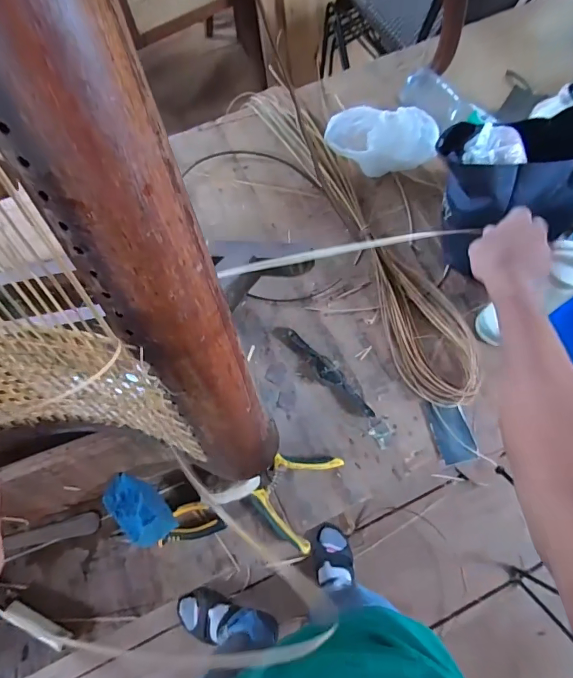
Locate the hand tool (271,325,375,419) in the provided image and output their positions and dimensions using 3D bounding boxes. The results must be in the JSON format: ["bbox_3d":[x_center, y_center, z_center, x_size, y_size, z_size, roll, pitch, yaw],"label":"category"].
[{"bbox_3d":[0.061,0.047,0.707,0.213,0.027,0.037,43,75,12],"label":"hand tool"}]

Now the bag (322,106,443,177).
[{"bbox_3d":[0.181,-0.379,0.827,0.208,0.083,0.095,9,71,1],"label":"bag"}]

